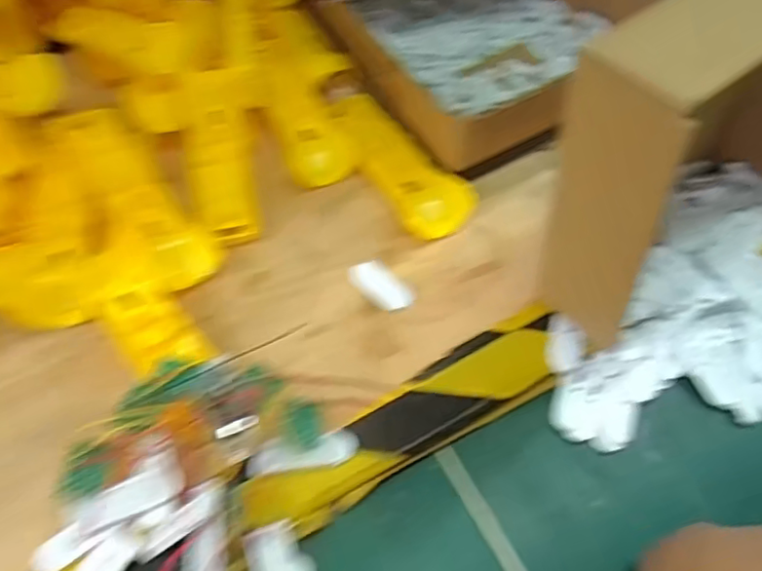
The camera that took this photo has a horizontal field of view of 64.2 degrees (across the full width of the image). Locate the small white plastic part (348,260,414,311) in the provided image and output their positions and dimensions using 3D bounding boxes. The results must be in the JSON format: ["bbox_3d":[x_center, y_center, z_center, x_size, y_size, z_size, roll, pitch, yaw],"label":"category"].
[{"bbox_3d":[0.000,-0.001,0.439,0.026,0.004,0.050,-39,65,-19],"label":"small white plastic part"}]

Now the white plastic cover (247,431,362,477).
[{"bbox_3d":[-0.048,0.103,0.374,0.066,0.012,0.019,-11,59,-4],"label":"white plastic cover"}]

